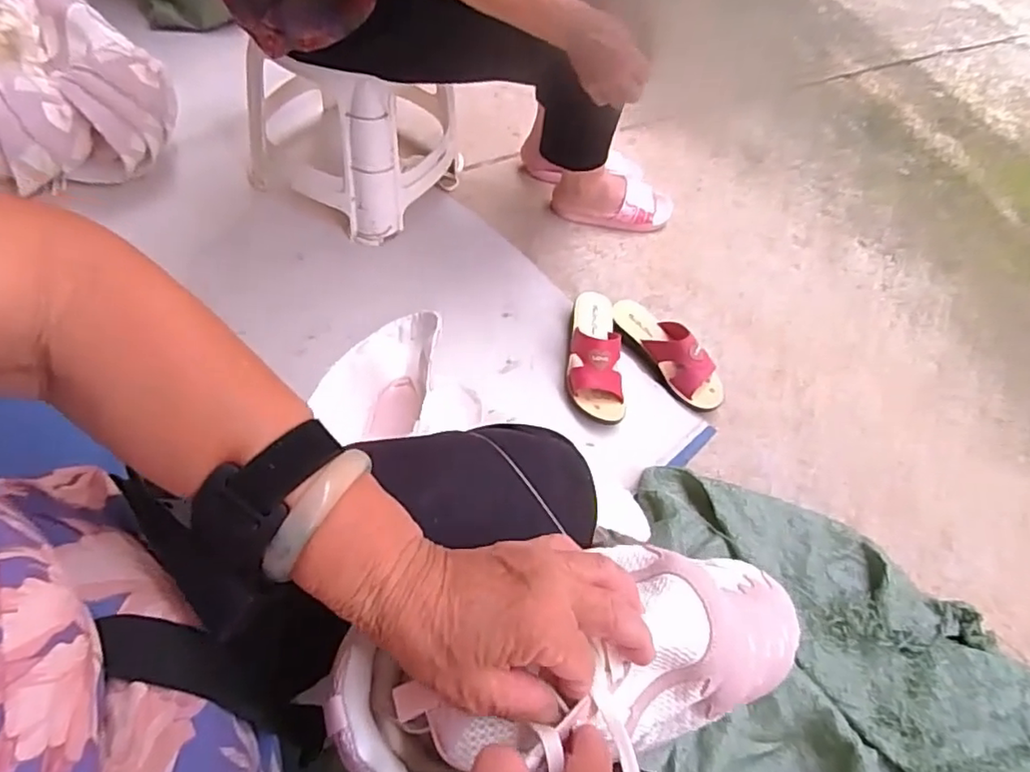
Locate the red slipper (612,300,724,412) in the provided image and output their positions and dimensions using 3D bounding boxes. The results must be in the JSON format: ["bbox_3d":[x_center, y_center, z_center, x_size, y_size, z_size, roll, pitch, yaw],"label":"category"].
[{"bbox_3d":[0.249,-0.056,0.985,0.079,0.082,0.226,-34,69,-18],"label":"red slipper"}]

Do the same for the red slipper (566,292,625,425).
[{"bbox_3d":[0.129,-0.055,0.943,0.089,0.083,0.222,6,63,1],"label":"red slipper"}]

